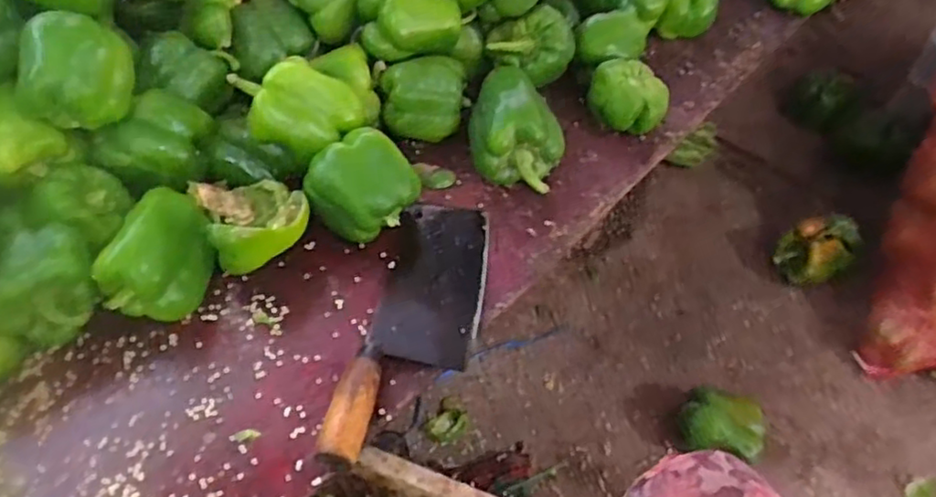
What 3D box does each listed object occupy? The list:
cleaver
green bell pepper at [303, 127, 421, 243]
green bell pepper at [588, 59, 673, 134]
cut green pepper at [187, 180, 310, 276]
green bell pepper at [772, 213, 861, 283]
[{"bbox_3d":[-0.040,0.057,0.577,0.089,0.031,0.266,9,52,7],"label":"cleaver"},{"bbox_3d":[-0.095,-0.049,0.623,0.079,0.090,0.082,0,51,0],"label":"green bell pepper"},{"bbox_3d":[0.173,-0.159,0.736,0.077,0.068,0.069,-15,53,-13],"label":"green bell pepper"},{"bbox_3d":[-0.191,-0.030,0.612,0.088,0.058,0.109,-24,55,-18],"label":"cut green pepper"},{"bbox_3d":[0.494,0.001,0.965,0.097,0.095,0.069,34,58,23],"label":"green bell pepper"}]

